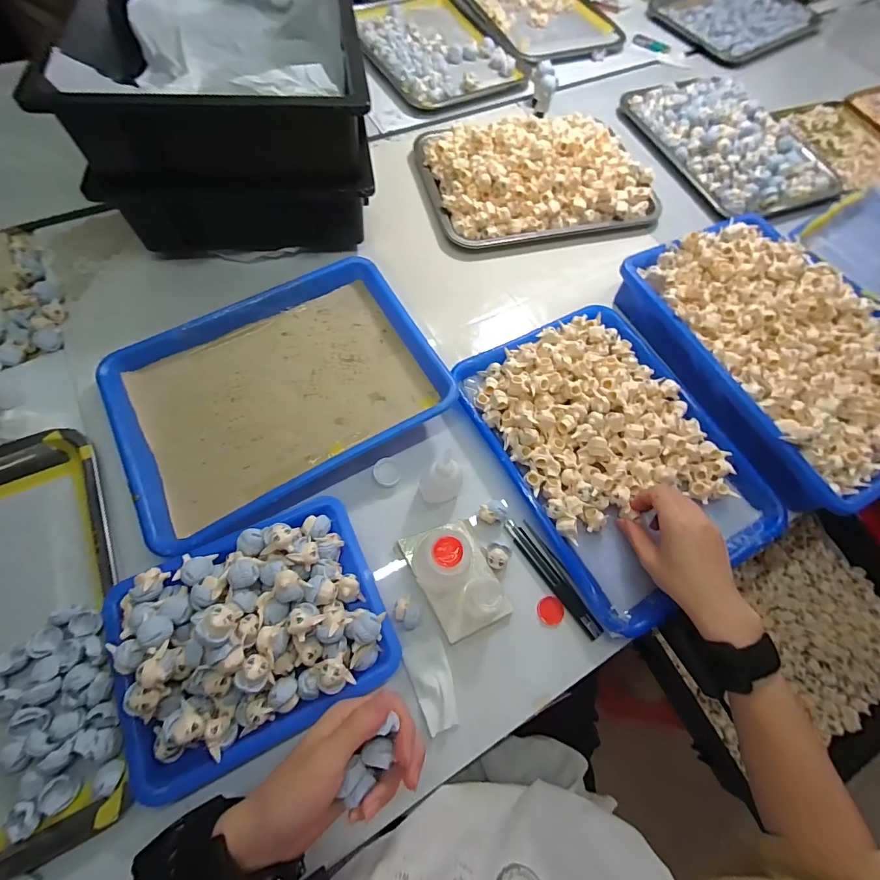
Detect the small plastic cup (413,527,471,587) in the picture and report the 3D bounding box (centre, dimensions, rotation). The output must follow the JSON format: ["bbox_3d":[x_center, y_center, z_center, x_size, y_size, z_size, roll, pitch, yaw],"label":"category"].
[{"bbox_3d":[0.001,0.110,0.367,0.045,0.064,0.047,1,67,-3],"label":"small plastic cup"}]

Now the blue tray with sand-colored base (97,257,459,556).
[{"bbox_3d":[-0.177,-0.061,0.446,0.330,0.039,0.247,-29,72,-15],"label":"blue tray with sand-colored base"}]

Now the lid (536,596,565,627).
[{"bbox_3d":[0.109,0.167,0.392,0.026,0.004,0.027,1,67,-3],"label":"lid"}]

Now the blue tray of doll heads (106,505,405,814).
[{"bbox_3d":[-0.162,0.162,0.333,0.219,0.061,0.173,-23,70,-12],"label":"blue tray of doll heads"}]

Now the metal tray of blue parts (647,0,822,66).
[{"bbox_3d":[0.670,-0.965,0.905,0.356,0.031,0.270,-37,74,-17],"label":"metal tray of blue parts"}]

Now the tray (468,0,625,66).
[{"bbox_3d":[0.213,-0.917,0.858,0.279,0.022,0.358,-21,70,-12],"label":"tray"}]

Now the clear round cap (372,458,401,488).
[{"bbox_3d":[-0.057,0.034,0.431,0.029,0.009,0.030,1,67,-3],"label":"clear round cap"}]

